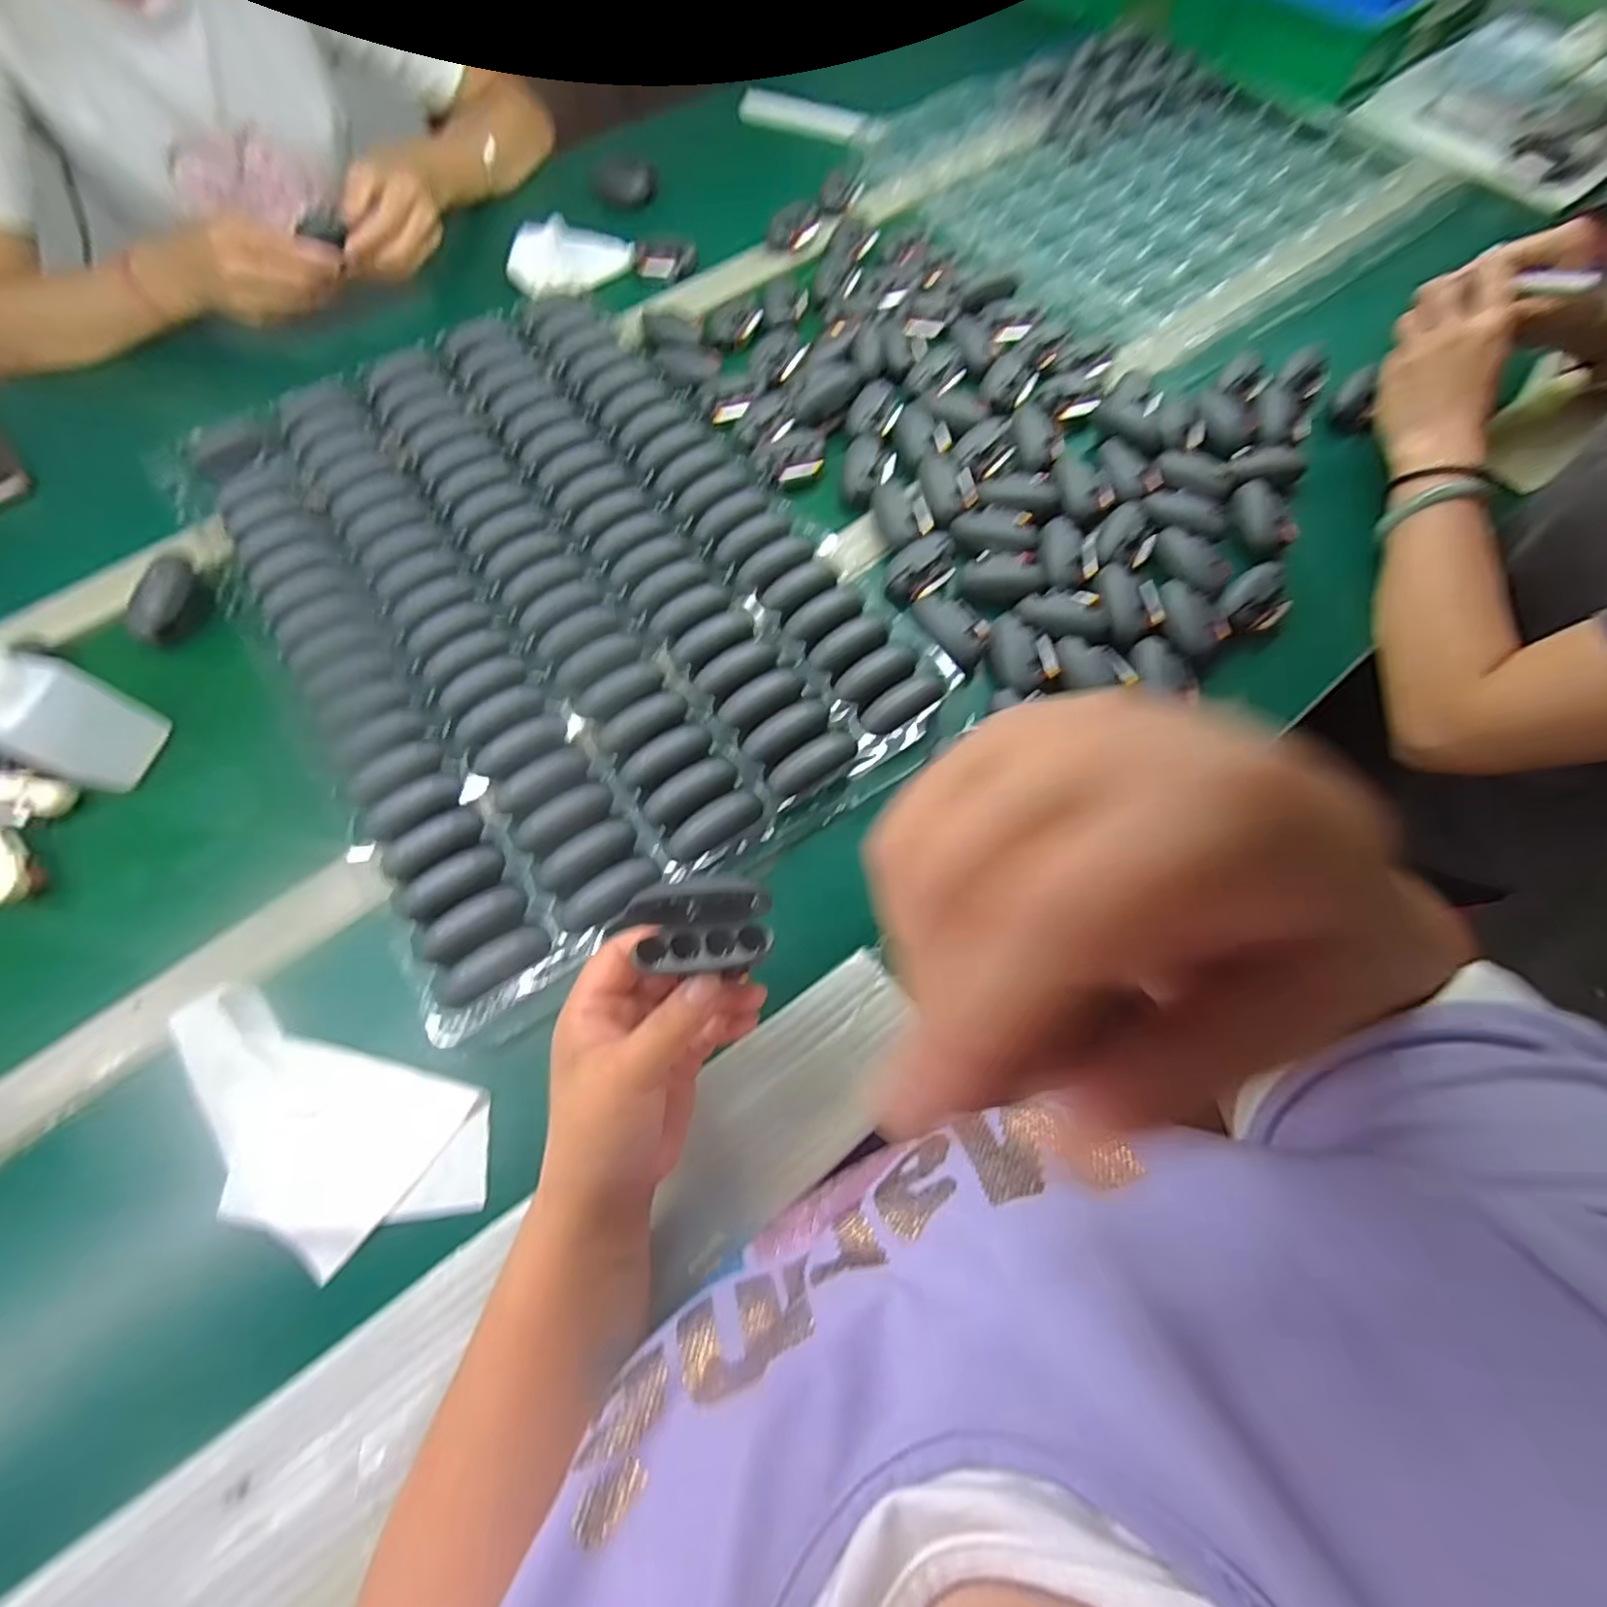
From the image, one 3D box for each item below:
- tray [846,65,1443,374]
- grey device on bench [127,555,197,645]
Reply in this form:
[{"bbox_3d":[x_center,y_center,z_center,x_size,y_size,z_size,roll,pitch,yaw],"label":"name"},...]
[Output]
[{"bbox_3d":[0.339,-0.657,0.715,0.471,0.024,0.430,-38,73,-13],"label":"tray"},{"bbox_3d":[-0.486,-0.155,0.512,0.026,0.028,0.068,16,84,7],"label":"grey device on bench"}]

